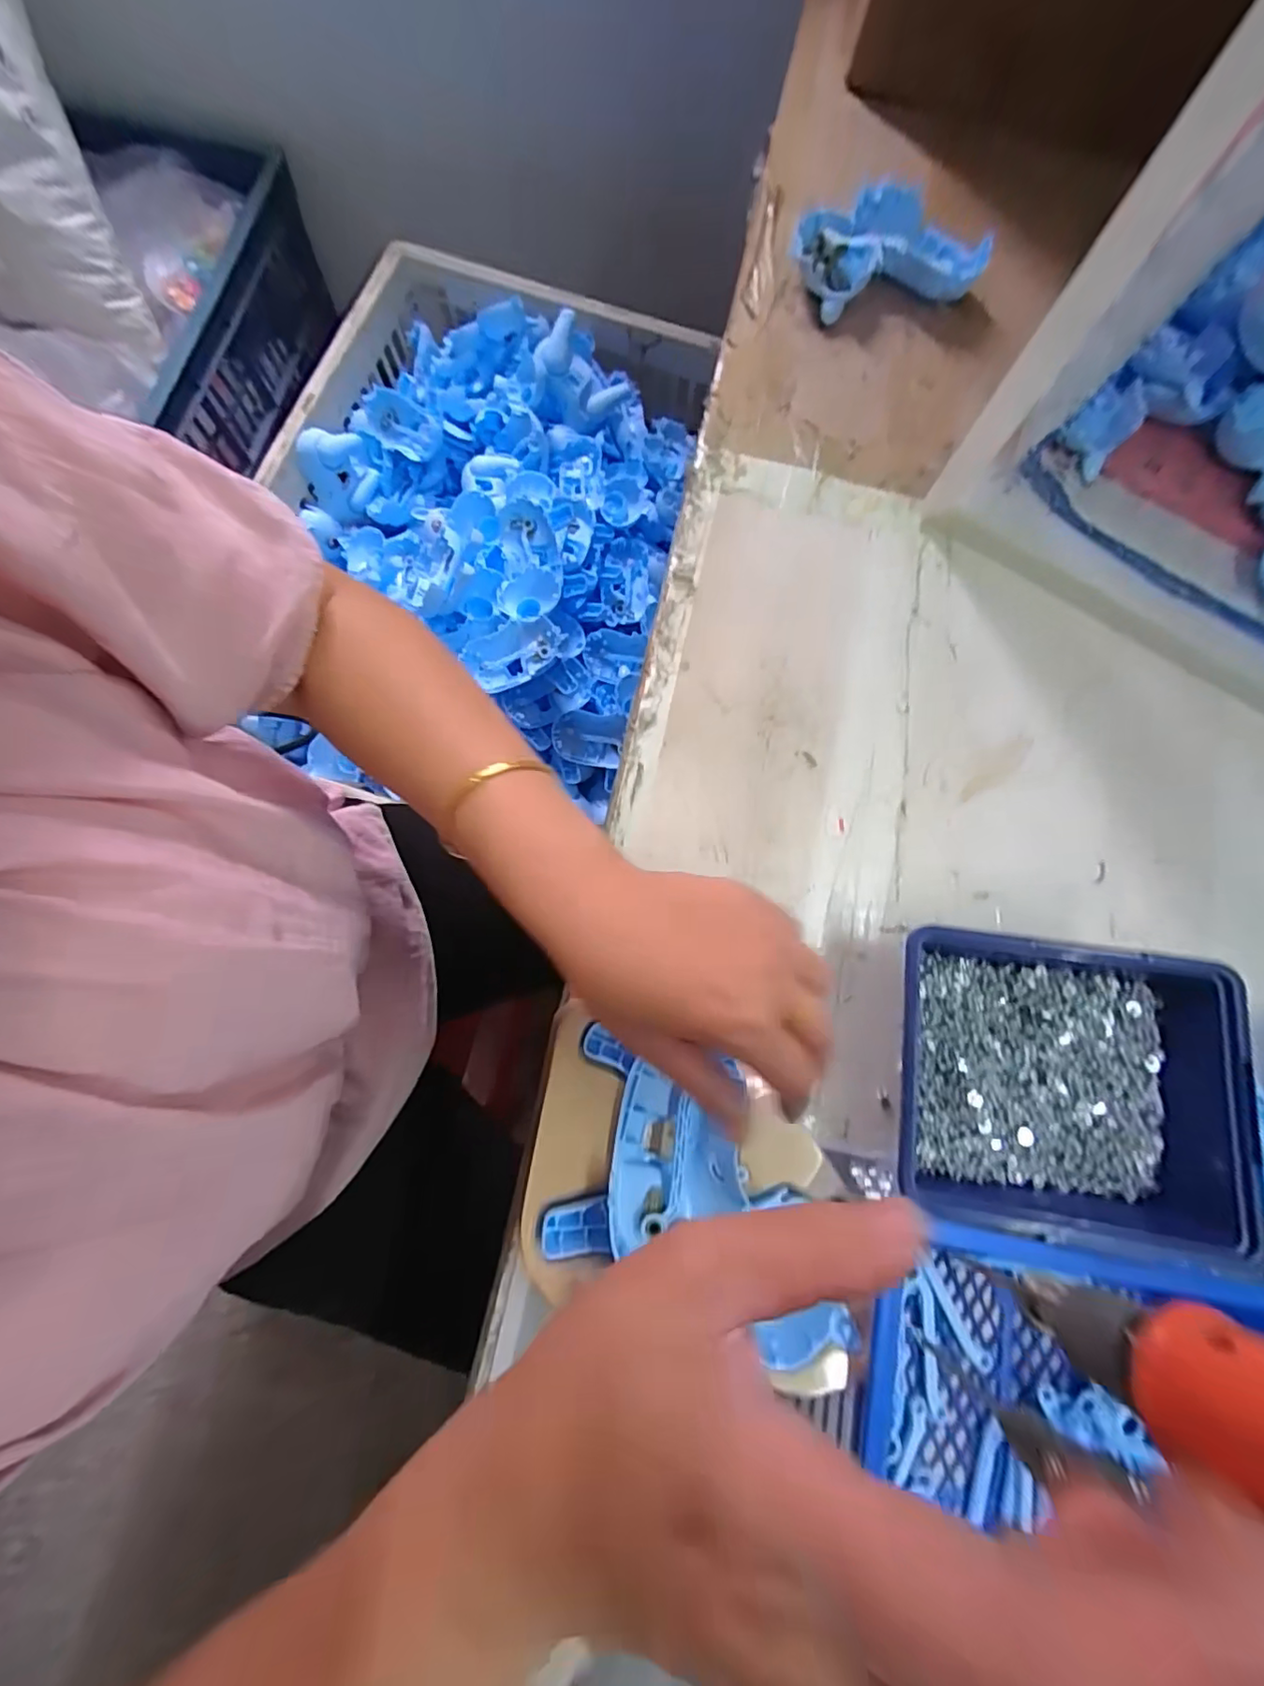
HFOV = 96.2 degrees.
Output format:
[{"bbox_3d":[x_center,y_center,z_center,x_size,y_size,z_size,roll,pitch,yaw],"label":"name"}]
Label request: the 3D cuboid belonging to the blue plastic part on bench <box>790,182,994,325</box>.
[{"bbox_3d":[0.207,-0.489,0.471,0.162,0.032,0.103,-12,78,-6],"label":"blue plastic part on bench"}]

